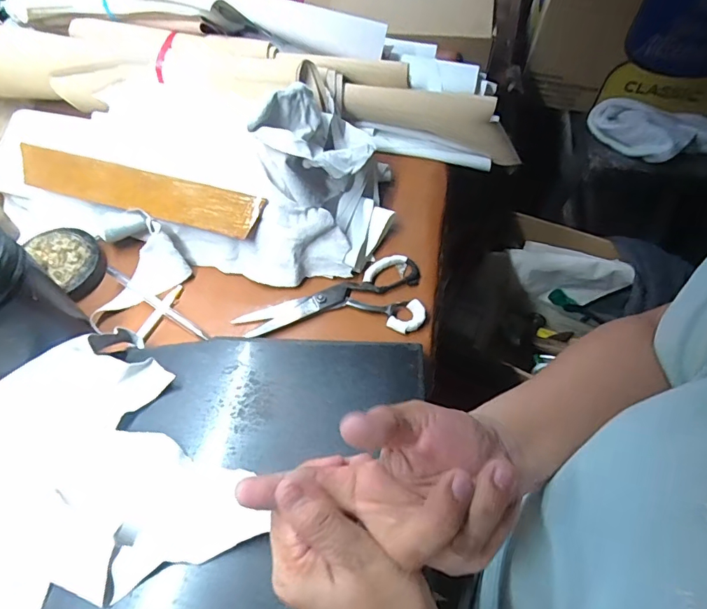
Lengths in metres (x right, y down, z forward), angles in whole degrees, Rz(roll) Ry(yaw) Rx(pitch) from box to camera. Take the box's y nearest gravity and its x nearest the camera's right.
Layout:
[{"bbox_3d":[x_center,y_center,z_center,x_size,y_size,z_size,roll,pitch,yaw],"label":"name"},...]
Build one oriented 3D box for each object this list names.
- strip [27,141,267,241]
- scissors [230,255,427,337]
[{"bbox_3d":[-0.217,-0.114,0.465,0.255,0.007,0.042,14,93,7],"label":"strip"},{"bbox_3d":[-0.023,-0.010,0.478,0.184,0.011,0.087,-1,57,0],"label":"scissors"}]

